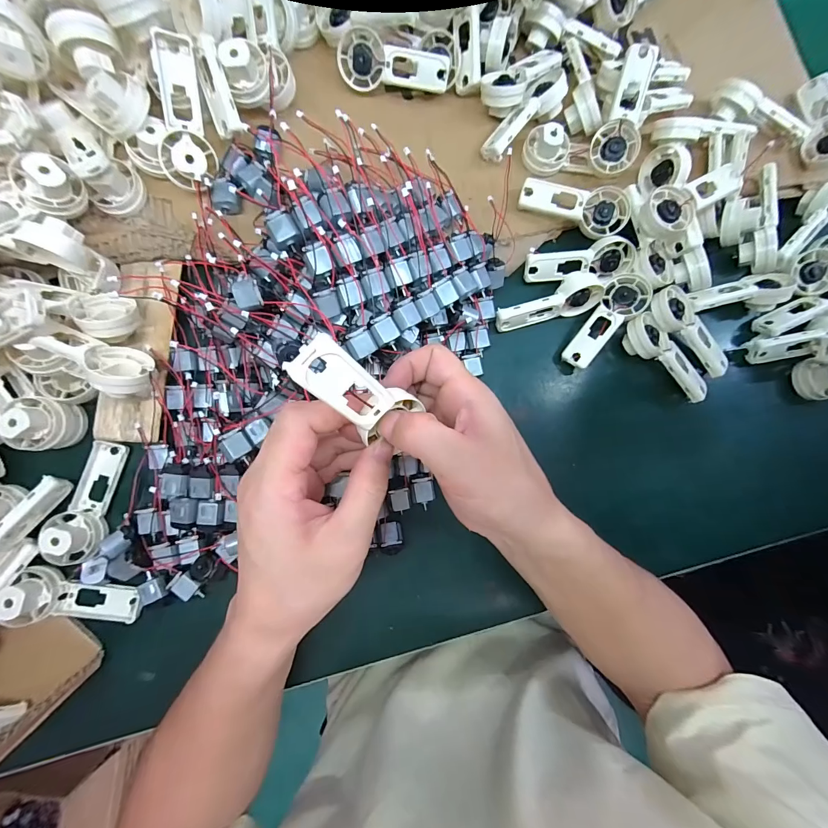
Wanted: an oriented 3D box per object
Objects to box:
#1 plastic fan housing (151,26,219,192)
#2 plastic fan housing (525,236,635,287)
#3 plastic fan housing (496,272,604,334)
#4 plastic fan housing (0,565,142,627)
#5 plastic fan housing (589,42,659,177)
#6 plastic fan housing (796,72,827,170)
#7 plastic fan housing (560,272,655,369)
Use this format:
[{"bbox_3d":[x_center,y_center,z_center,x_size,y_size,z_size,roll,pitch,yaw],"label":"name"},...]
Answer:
[{"bbox_3d":[-0.172,-0.218,0.276,0.035,0.023,0.094,-3,104,-5],"label":"plastic fan housing"},{"bbox_3d":[0.147,-0.134,0.331,0.096,0.012,0.035,-7,116,-3],"label":"plastic fan housing"},{"bbox_3d":[0.118,-0.095,0.327,0.092,0.028,0.031,-23,86,-7],"label":"plastic fan housing"},{"bbox_3d":[-0.250,0.138,0.278,0.083,0.022,0.036,14,82,-16],"label":"plastic fan housing"},{"bbox_3d":[0.178,-0.255,0.315,0.033,0.017,0.091,9,108,-3],"label":"plastic fan housing"},{"bbox_3d":[0.378,-0.267,0.343,0.019,0.039,0.089,9,76,-42],"label":"plastic fan housing"},{"bbox_3d":[0.170,-0.082,0.329,0.033,0.022,0.093,37,82,0],"label":"plastic fan housing"}]

